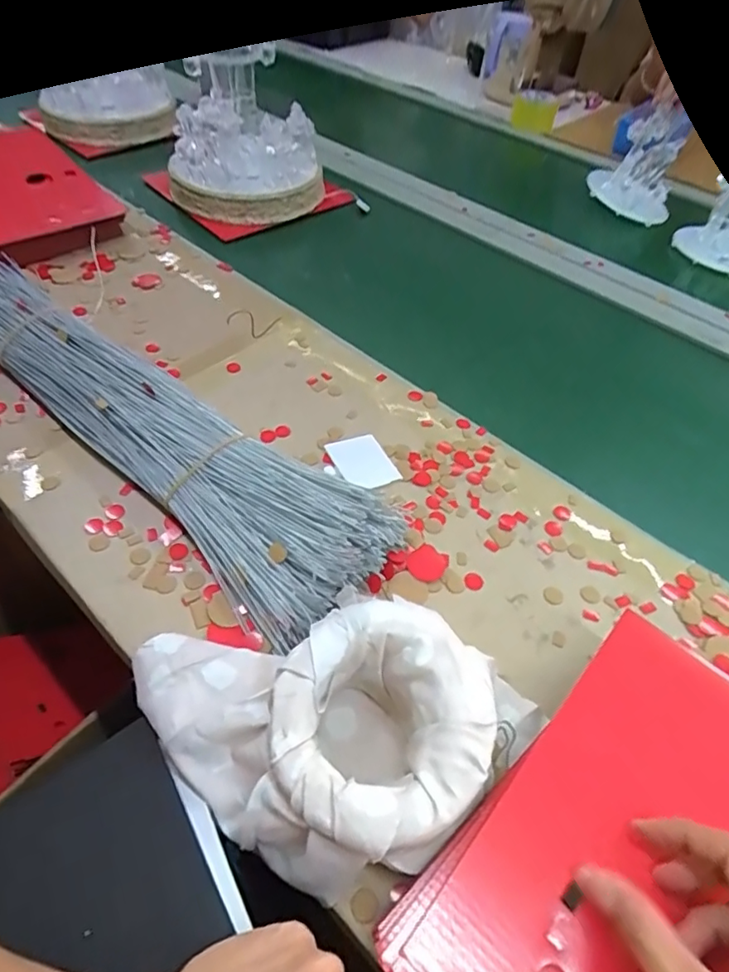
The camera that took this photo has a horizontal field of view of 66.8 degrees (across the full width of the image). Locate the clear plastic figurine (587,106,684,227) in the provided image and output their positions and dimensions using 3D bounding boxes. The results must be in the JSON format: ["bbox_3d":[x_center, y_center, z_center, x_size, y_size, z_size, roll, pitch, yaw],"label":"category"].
[{"bbox_3d":[0.383,-0.446,0.768,0.114,0.105,0.103,20,52,13],"label":"clear plastic figurine"}]

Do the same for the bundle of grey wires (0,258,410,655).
[{"bbox_3d":[-0.213,-0.072,0.459,0.534,0.043,0.117,34,56,21],"label":"bundle of grey wires"}]

